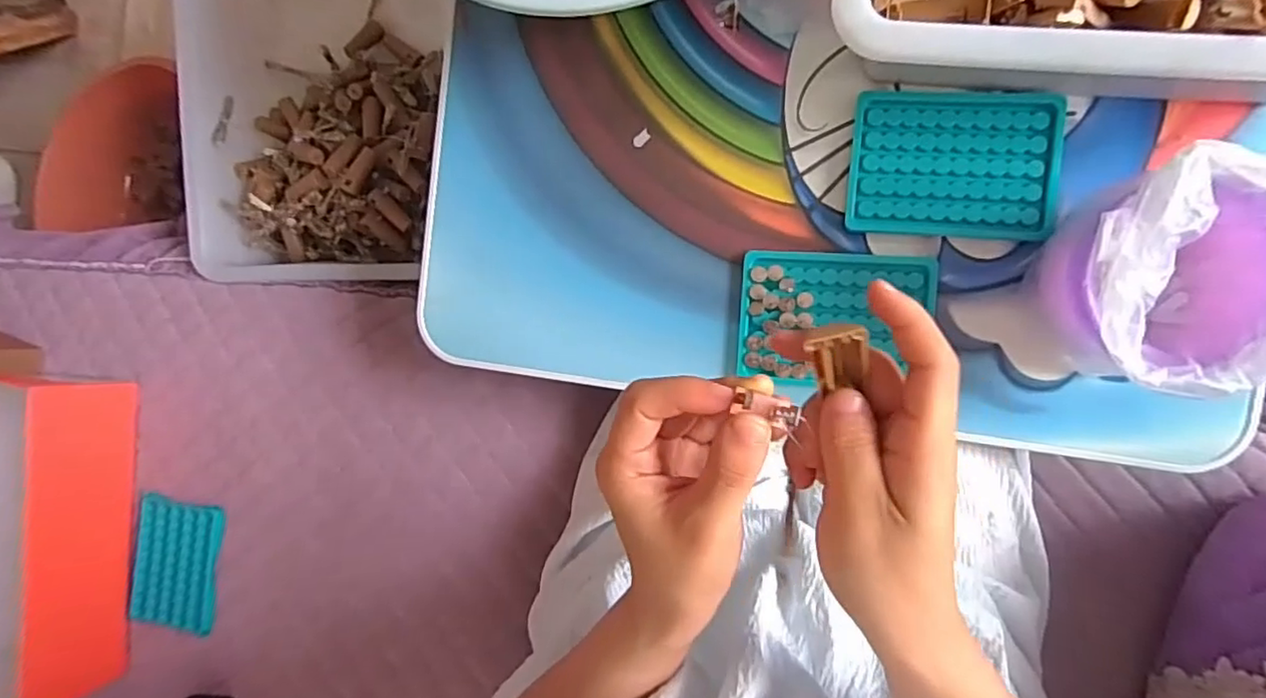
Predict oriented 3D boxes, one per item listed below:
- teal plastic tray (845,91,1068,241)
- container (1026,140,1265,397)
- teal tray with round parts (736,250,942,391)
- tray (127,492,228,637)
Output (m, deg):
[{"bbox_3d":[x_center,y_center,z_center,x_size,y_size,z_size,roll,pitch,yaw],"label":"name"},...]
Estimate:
[{"bbox_3d":[0.217,-0.126,0.431,0.130,0.009,0.096,5,92,10],"label":"teal plastic tray"},{"bbox_3d":[0.301,-0.036,0.359,0.107,0.114,0.114,24,95,9],"label":"container"},{"bbox_3d":[0.143,-0.022,0.450,0.130,0.007,0.092,3,91,10],"label":"teal tray with round parts"},{"bbox_3d":[-0.444,0.209,0.611,0.083,0.011,0.123,8,92,10],"label":"tray"}]

